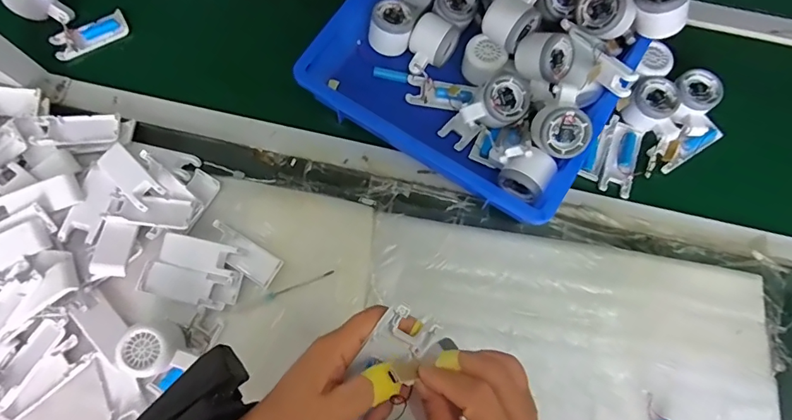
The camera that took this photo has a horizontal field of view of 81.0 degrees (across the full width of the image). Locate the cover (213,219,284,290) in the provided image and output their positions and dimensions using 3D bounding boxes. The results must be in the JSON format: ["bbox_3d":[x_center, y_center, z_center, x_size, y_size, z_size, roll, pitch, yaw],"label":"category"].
[{"bbox_3d":[-0.192,0.056,0.580,0.100,0.011,0.039,31,76,8],"label":"cover"}]

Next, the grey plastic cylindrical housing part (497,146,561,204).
[{"bbox_3d":[0.161,-0.047,0.582,0.064,0.062,0.052,34,76,8],"label":"grey plastic cylindrical housing part"}]

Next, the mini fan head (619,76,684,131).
[{"bbox_3d":[0.344,-0.144,0.630,0.058,0.043,0.063,0,74,-1],"label":"mini fan head"}]

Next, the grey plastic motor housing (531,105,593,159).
[{"bbox_3d":[0.197,-0.094,0.557,0.064,0.053,0.059,24,104,-3],"label":"grey plastic motor housing"}]

